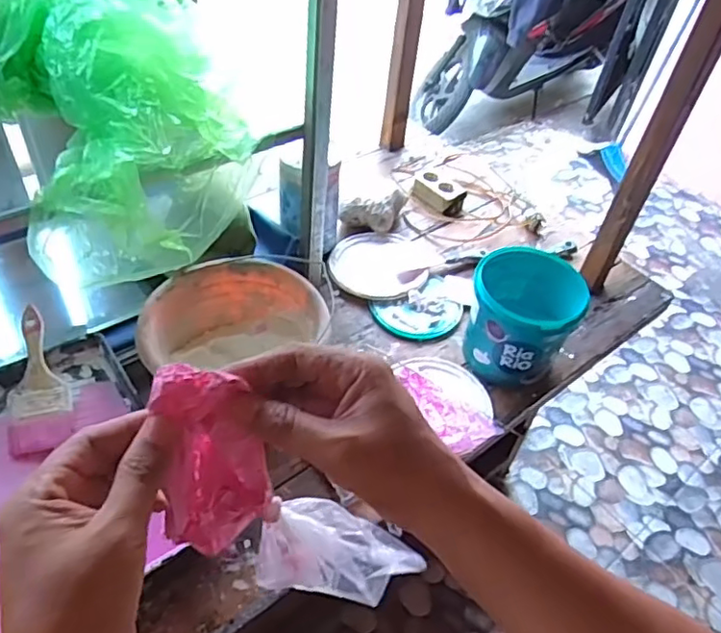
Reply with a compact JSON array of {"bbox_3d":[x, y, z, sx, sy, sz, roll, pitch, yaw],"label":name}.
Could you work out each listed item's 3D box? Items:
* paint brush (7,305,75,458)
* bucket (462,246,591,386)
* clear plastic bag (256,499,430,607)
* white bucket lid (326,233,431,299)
[{"bbox_3d":[-0.422,0.079,0.808,0.076,0.024,0.198,-10,67,-15],"label":"paint brush"},{"bbox_3d":[0.245,0.004,0.953,0.153,0.157,0.158,4,48,-4],"label":"bucket"},{"bbox_3d":[-0.012,0.150,0.405,0.104,0.065,0.058,5,47,-3],"label":"clear plastic bag"},{"bbox_3d":[0.034,-0.093,1.125,0.180,0.013,0.158,-1,48,-8],"label":"white bucket lid"}]

